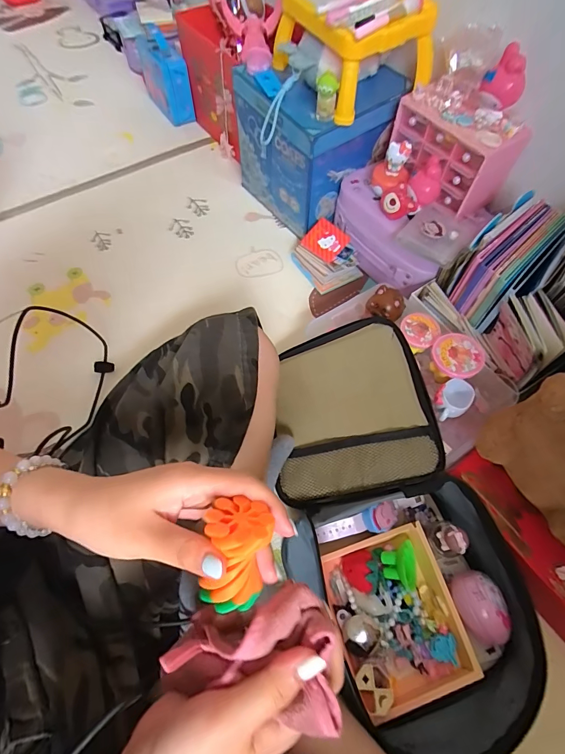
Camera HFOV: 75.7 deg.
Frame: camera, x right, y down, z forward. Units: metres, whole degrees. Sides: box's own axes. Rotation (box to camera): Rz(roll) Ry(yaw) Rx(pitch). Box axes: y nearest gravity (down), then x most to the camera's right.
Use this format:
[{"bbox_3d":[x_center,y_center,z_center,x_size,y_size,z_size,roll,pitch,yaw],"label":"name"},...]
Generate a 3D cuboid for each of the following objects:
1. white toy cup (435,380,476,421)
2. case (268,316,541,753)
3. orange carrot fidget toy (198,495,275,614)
[{"bbox_3d":[0.229,0.028,0.488,0.068,0.031,0.042,-30,64,-36],"label":"white toy cup"},{"bbox_3d":[0.118,0.158,0.451,0.228,0.119,0.468,-19,64,-10],"label":"case"},{"bbox_3d":[-0.026,0.102,0.206,0.037,0.029,0.055,5,94,4],"label":"orange carrot fidget toy"}]

